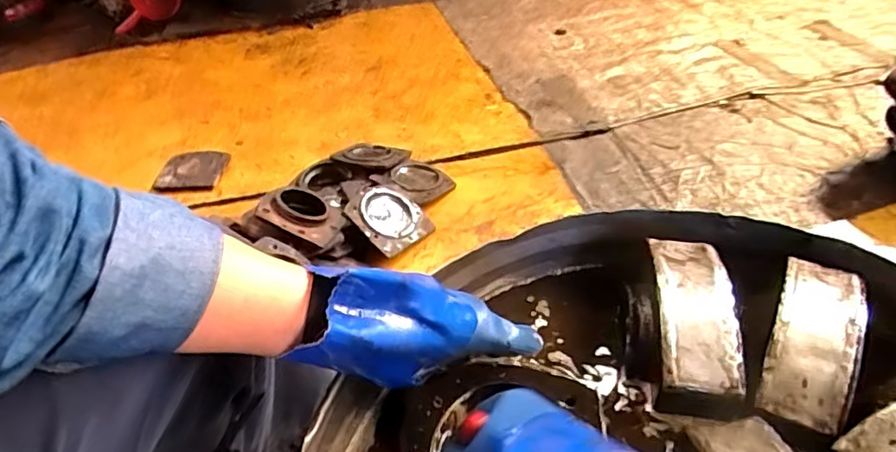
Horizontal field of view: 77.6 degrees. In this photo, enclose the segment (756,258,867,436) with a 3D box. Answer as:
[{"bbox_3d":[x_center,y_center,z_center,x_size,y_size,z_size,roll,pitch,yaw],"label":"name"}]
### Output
[{"bbox_3d":[0.292,0.088,0.444,0.060,0.030,0.148,20,49,27],"label":"segment"}]

